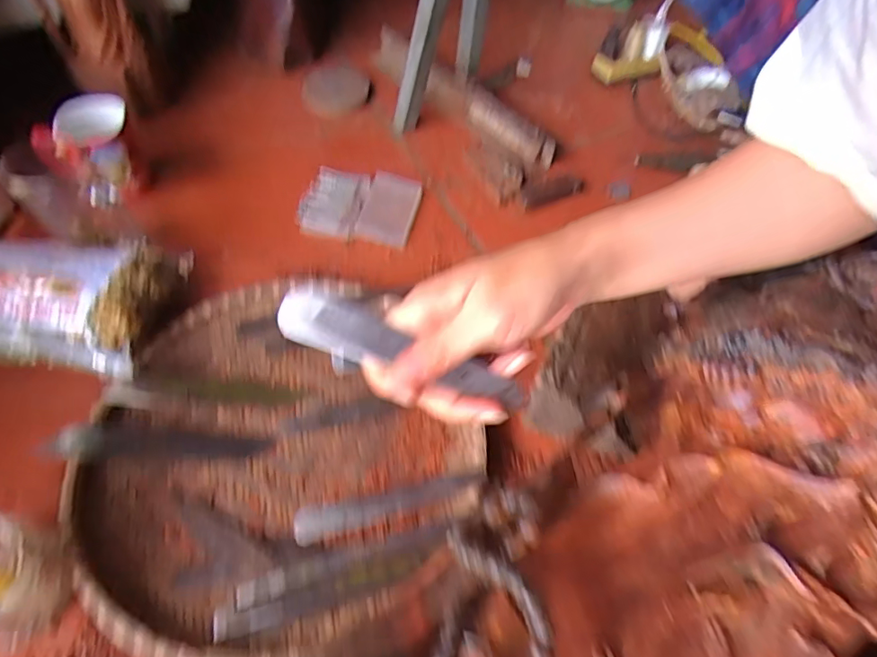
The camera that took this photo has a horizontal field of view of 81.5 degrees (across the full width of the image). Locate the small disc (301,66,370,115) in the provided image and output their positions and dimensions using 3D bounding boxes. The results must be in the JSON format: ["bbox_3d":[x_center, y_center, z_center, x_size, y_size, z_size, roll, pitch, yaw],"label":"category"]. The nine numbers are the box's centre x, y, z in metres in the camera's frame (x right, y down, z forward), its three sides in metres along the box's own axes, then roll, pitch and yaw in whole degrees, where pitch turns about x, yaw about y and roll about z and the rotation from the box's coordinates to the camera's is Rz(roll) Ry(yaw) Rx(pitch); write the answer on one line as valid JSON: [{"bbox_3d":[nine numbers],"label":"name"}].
[{"bbox_3d":[-0.154,-0.356,0.763,0.097,0.072,0.019,-10,12,3],"label":"small disc"}]

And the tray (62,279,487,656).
[{"bbox_3d":[-0.145,0.097,0.438,0.298,0.032,0.340,-27,59,-17],"label":"tray"}]

